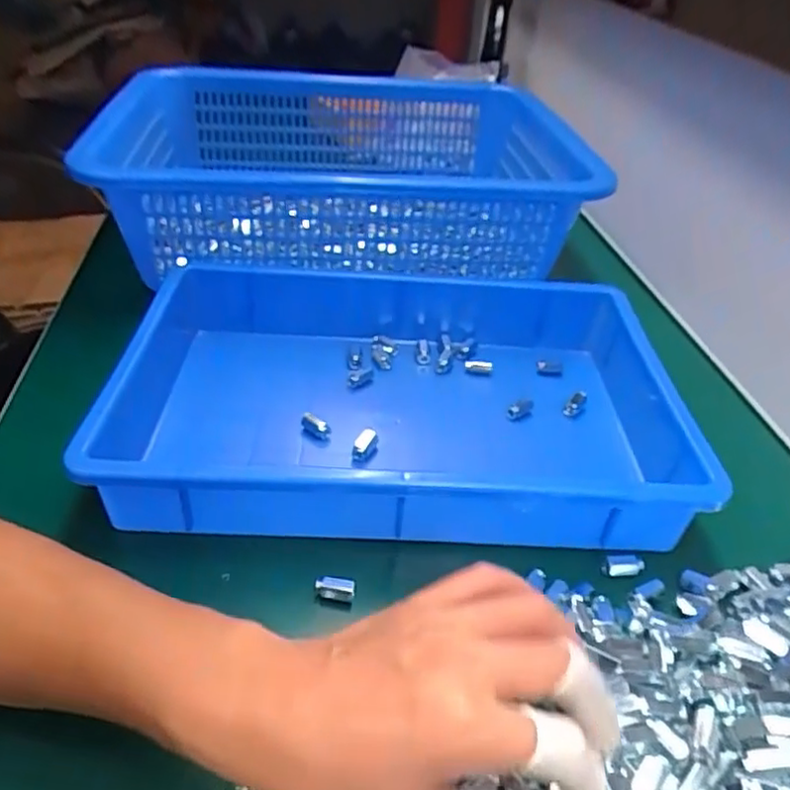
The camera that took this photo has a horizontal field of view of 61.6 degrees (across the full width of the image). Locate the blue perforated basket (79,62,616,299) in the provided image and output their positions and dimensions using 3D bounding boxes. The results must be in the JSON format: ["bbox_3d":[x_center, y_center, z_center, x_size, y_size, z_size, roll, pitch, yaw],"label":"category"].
[{"bbox_3d":[-0.051,-0.232,0.693,0.428,0.127,0.371,0,38,-4],"label":"blue perforated basket"}]

